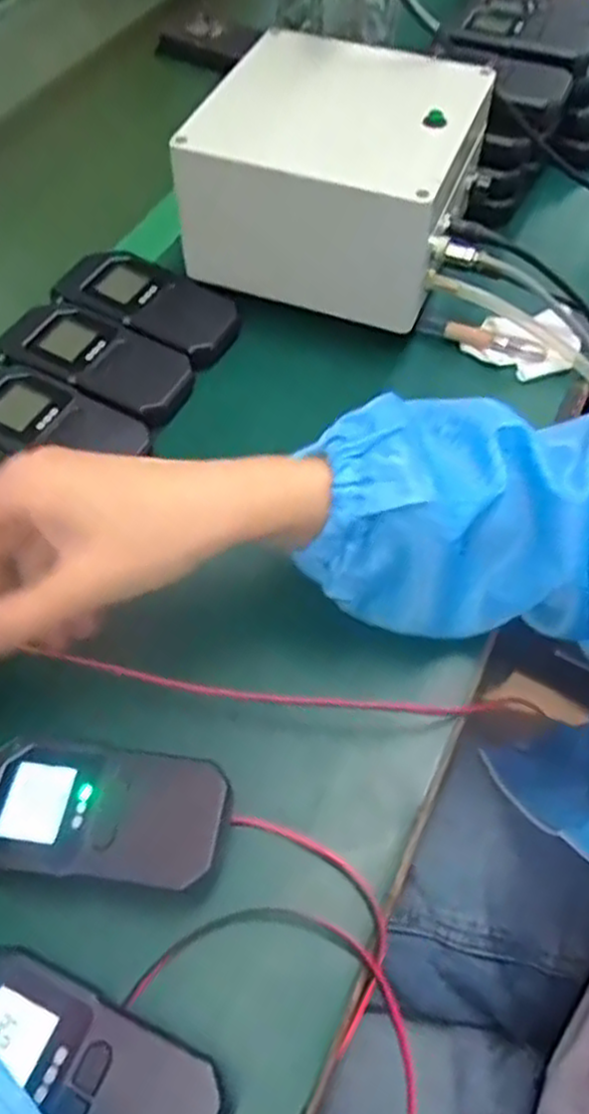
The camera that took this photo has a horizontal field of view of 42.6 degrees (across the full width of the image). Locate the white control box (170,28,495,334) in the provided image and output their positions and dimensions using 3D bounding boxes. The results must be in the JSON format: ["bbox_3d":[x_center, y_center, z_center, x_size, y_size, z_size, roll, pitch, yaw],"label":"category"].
[{"bbox_3d":[0.028,-0.247,0.500,0.158,0.108,0.159,17,57,10],"label":"white control box"}]

